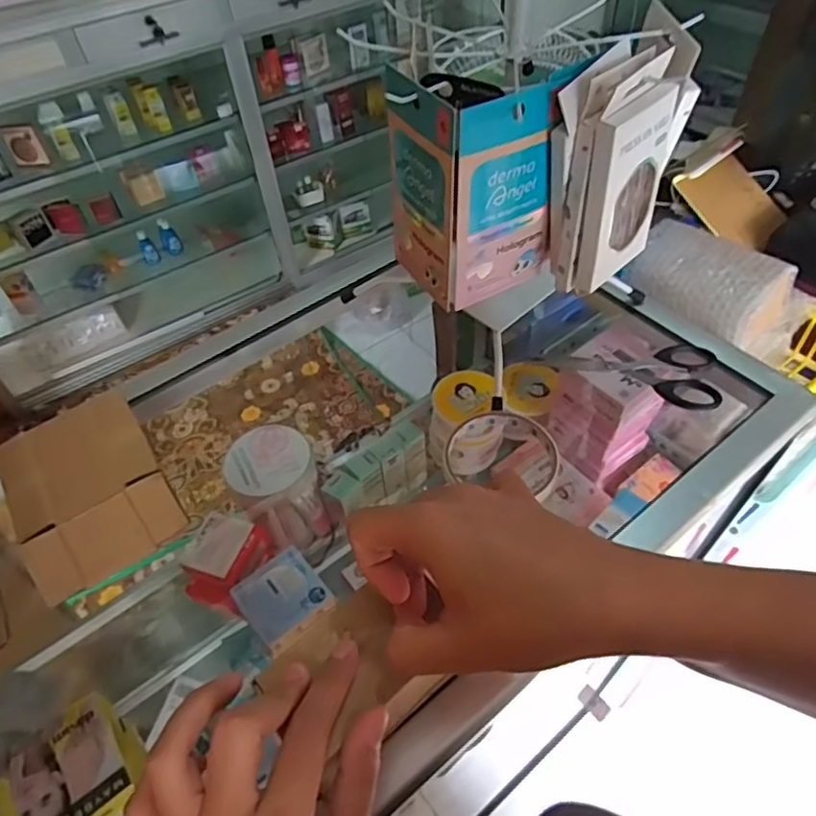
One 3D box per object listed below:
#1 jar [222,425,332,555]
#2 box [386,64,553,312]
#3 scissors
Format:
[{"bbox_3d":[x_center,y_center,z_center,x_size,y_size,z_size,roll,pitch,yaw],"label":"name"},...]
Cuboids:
[{"bbox_3d":[-0.133,0.084,0.619,0.080,0.111,0.079,-2,49,2],"label":"jar"},{"bbox_3d":[0.039,-0.150,0.403,0.090,0.137,0.076,-29,54,-19],"label":"box"},{"bbox_3d":[0.189,-0.021,0.489,0.129,0.014,0.064,-5,49,-1],"label":"scissors"}]

